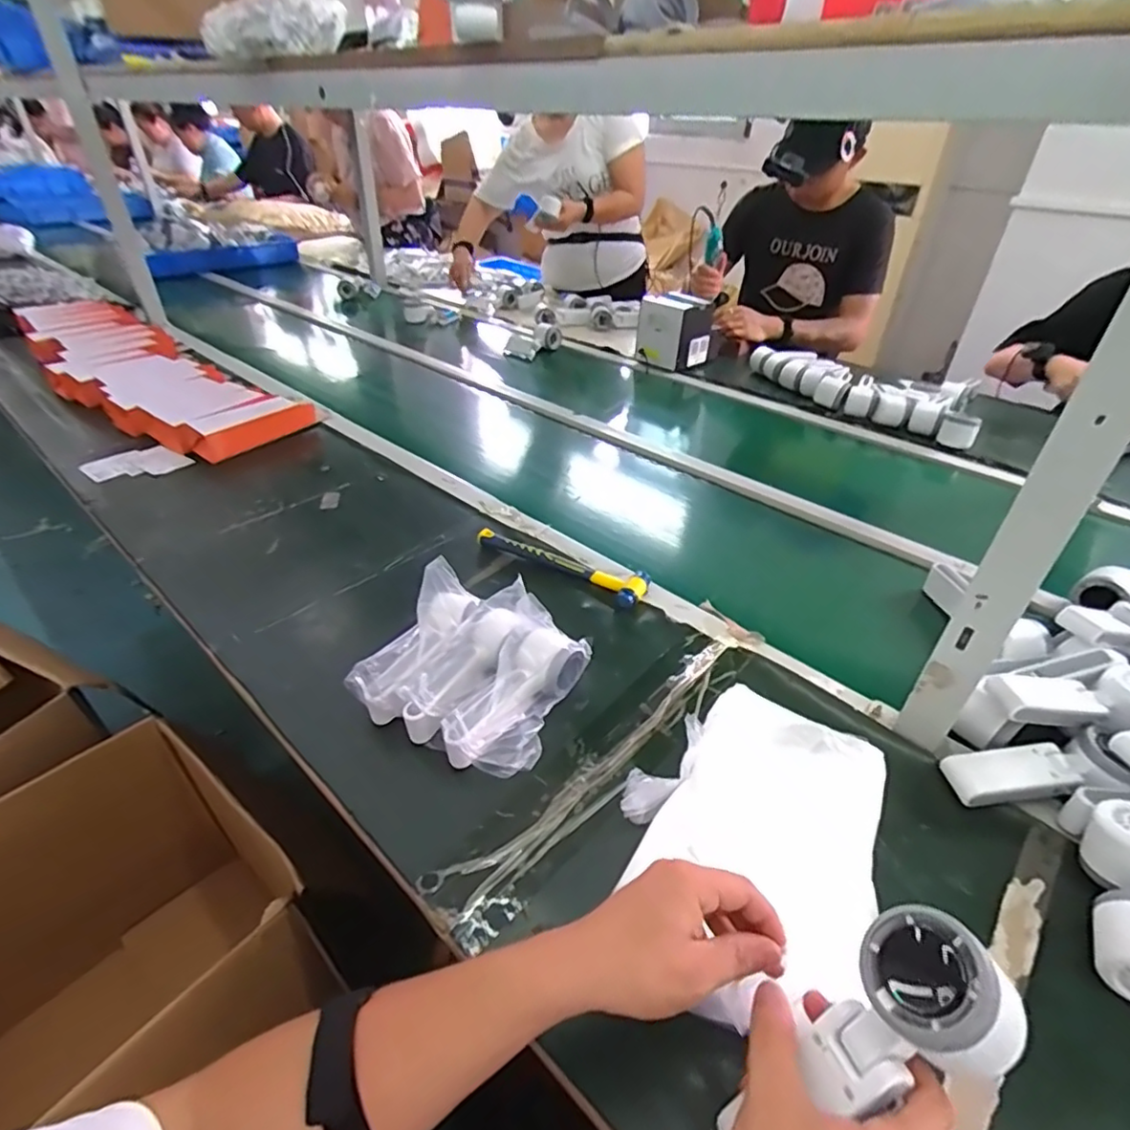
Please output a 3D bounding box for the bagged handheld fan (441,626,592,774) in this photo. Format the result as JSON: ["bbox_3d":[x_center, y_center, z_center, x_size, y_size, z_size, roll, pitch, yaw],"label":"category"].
[{"bbox_3d":[-0.043,0.126,0.593,0.077,0.062,0.170,16,39,19],"label":"bagged handheld fan"}]

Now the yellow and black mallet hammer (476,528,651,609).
[{"bbox_3d":[-0.007,-0.004,0.787,0.240,0.026,0.053,19,40,23],"label":"yellow and black mallet hammer"}]

